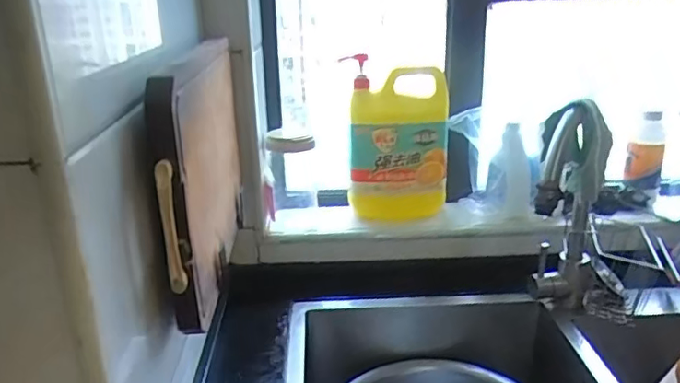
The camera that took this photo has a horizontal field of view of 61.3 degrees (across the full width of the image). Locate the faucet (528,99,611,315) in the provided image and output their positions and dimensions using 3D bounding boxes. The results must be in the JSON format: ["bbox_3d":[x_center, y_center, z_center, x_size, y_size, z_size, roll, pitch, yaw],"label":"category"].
[{"bbox_3d":[0.321,0.049,0.811,0.082,0.349,0.203,8,23,21],"label":"faucet"}]

